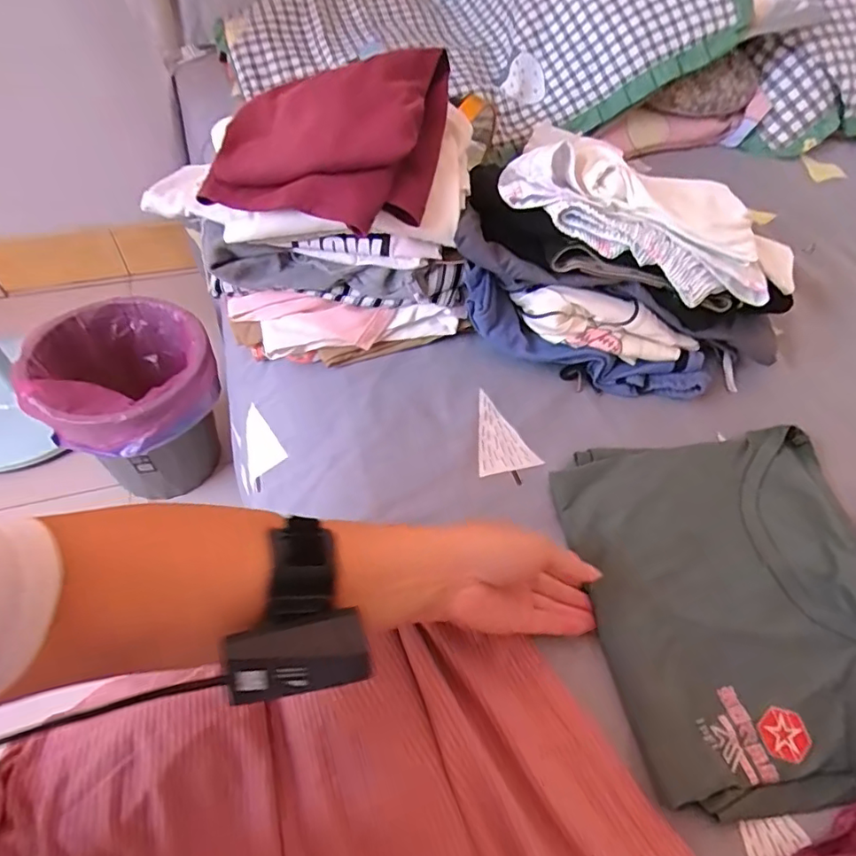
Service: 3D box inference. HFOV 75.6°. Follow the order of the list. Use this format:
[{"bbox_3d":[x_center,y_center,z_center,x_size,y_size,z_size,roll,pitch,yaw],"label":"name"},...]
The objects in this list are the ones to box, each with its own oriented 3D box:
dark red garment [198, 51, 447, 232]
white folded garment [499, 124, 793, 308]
[{"bbox_3d":[-0.079,-0.260,0.484,0.175,0.073,0.177,2,54,-2],"label":"dark red garment"},{"bbox_3d":[0.210,-0.197,0.509,0.274,0.064,0.124,21,54,-4],"label":"white folded garment"}]

